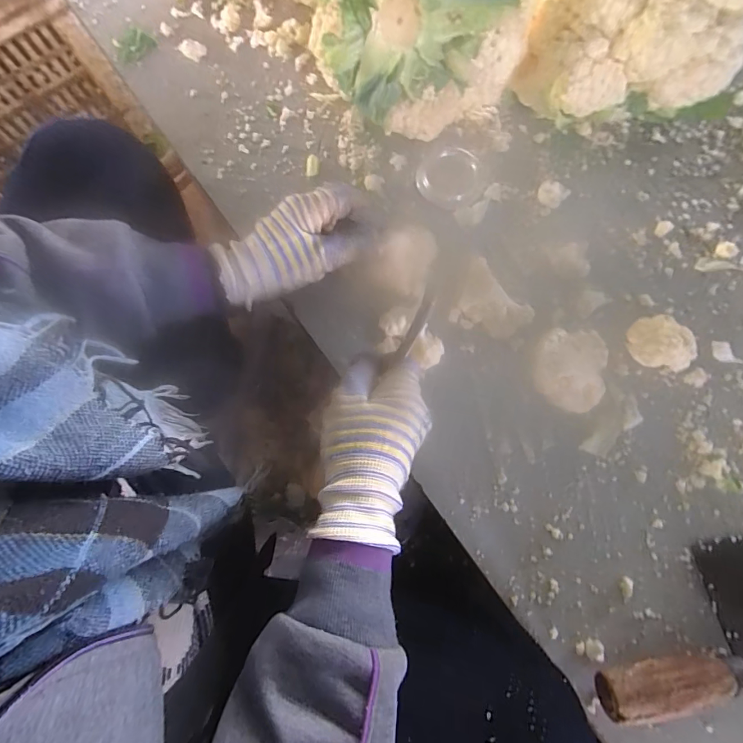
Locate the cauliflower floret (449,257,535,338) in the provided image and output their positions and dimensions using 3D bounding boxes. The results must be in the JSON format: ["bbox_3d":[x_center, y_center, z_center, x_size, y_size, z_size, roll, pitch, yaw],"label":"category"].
[{"bbox_3d":[0.101,-0.059,0.353,0.061,0.018,0.054,18,77,6],"label":"cauliflower floret"}]

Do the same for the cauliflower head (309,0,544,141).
[{"bbox_3d":[0.038,-0.270,0.343,0.164,0.154,0.096,16,77,5],"label":"cauliflower head"}]

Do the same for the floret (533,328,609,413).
[{"bbox_3d":[0.154,-0.003,0.336,0.056,0.028,0.063,11,77,4],"label":"floret"}]

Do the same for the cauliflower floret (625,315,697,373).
[{"bbox_3d":[0.225,-0.020,0.335,0.044,0.036,0.042,0,76,1],"label":"cauliflower floret"}]

